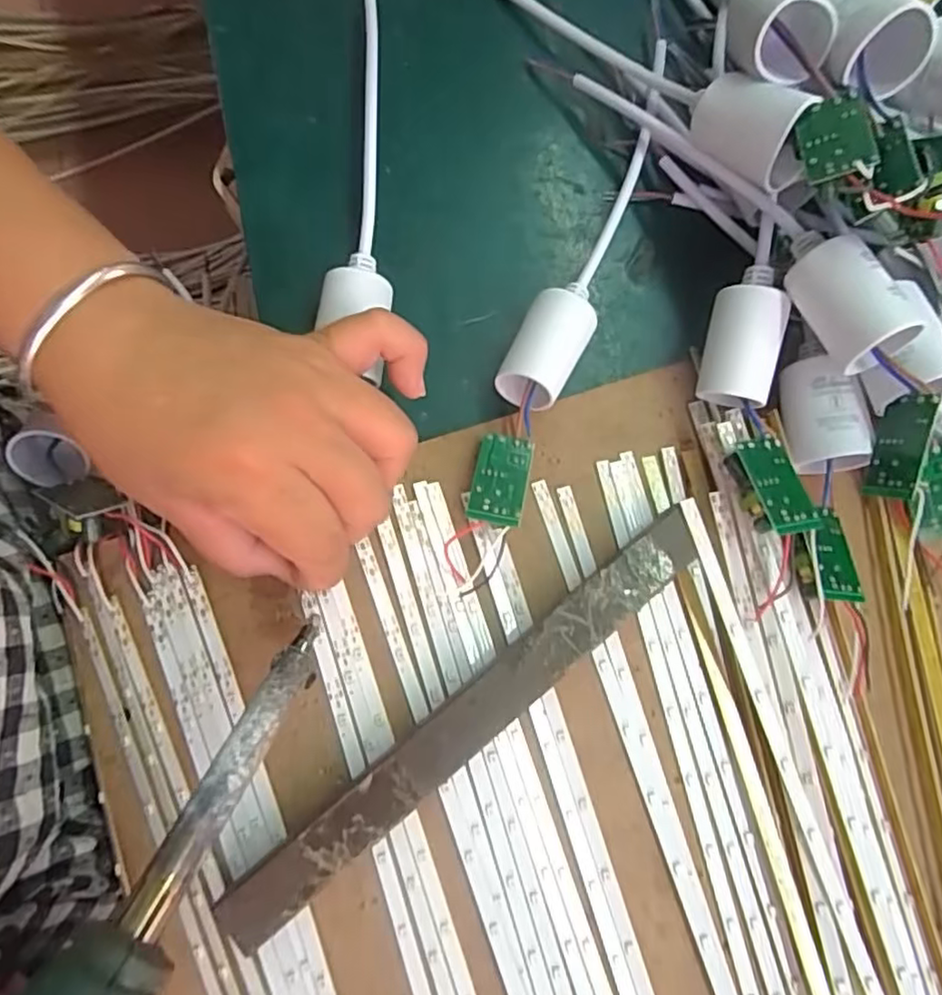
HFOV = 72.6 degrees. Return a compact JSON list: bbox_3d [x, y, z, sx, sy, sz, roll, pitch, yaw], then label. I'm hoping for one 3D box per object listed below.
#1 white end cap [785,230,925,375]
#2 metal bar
[{"bbox_3d":[0.133,-0.071,0.227,0.021,0.028,0.050,-30,82,-7],"label":"white end cap"},{"bbox_3d":[0.002,0.078,0.228,0.206,0.004,0.021,-38,84,-9],"label":"metal bar"}]

